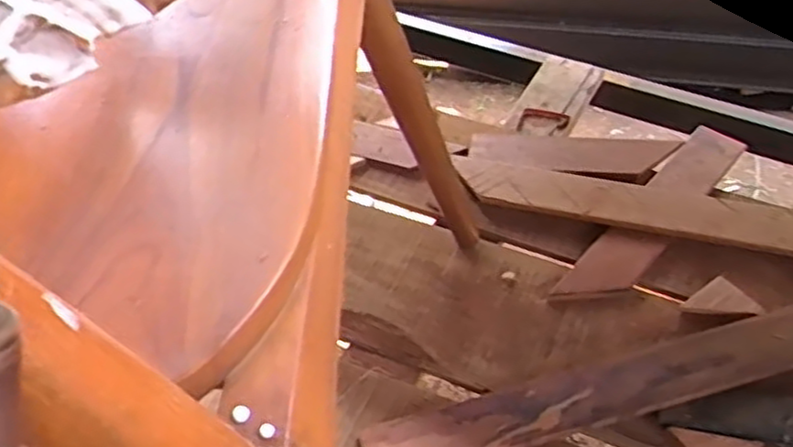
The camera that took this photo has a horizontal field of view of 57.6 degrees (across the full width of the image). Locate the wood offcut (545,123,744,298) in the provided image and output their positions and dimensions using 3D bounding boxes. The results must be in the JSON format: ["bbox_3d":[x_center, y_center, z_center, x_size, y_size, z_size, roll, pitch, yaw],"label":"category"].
[{"bbox_3d":[0.332,-0.012,0.917,0.072,0.026,0.369,33,59,28],"label":"wood offcut"}]

